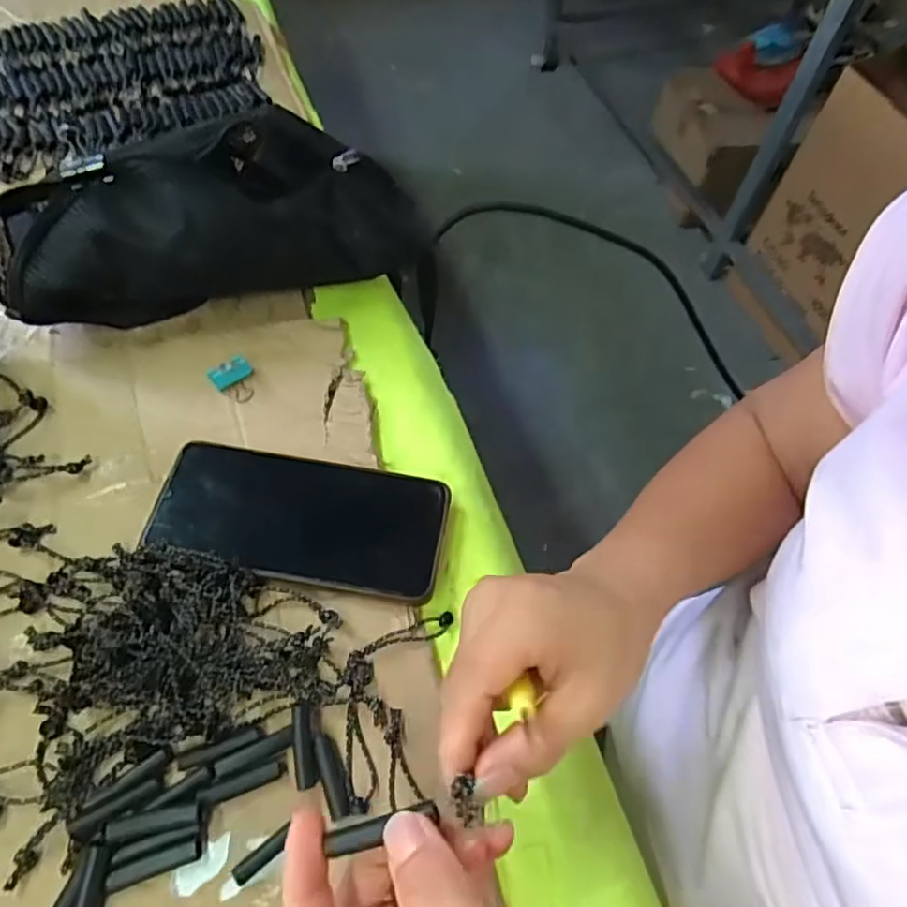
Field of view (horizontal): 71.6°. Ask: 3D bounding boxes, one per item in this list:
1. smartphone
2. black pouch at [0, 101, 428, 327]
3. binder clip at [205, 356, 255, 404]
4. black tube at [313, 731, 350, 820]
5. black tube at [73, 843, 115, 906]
[{"bbox_3d":[-0.086,0.035,0.357,0.158,0.013,0.074,10,59,3],"label":"smartphone"},{"bbox_3d":[-0.163,-0.156,0.425,0.276,0.097,0.082,-15,60,-14],"label":"black pouch"},{"bbox_3d":[-0.142,-0.047,0.409,0.026,0.009,0.031,-29,65,-19],"label":"binder clip"},{"bbox_3d":[-0.058,0.151,0.296,0.010,0.005,0.037,-17,61,-13],"label":"black tube"},{"bbox_3d":[-0.152,0.184,0.262,0.011,0.010,0.035,2,59,-2],"label":"black tube"}]

